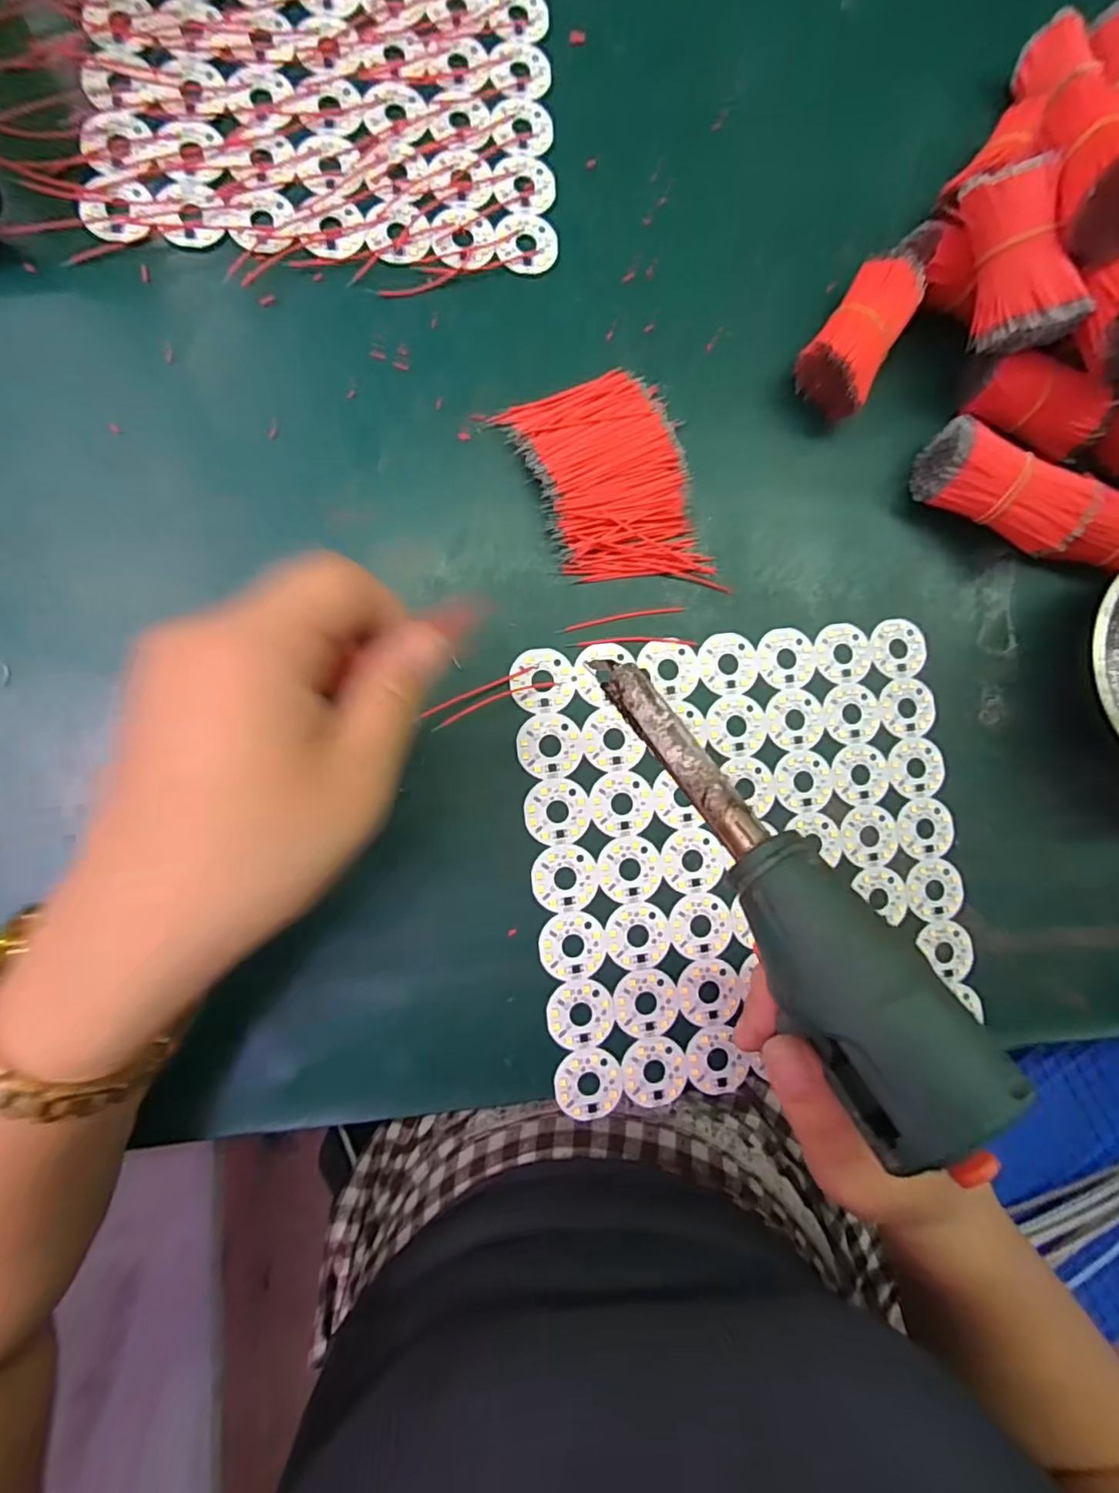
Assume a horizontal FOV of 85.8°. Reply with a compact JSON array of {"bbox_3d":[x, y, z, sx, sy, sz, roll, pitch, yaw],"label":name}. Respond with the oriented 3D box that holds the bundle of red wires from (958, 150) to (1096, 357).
[{"bbox_3d":[0.211,-0.223,0.276,0.031,0.034,0.075,-24,102,-9],"label":"bundle of red wires"}]

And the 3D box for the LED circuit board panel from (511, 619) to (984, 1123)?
[{"bbox_3d":[0.094,0.049,0.291,0.212,0.004,0.208,-7,86,-9],"label":"LED circuit board panel"}]

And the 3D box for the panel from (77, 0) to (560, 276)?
[{"bbox_3d":[-0.111,-0.336,0.290,0.212,0.004,0.209,-2,86,-8],"label":"panel"}]

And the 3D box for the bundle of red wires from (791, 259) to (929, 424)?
[{"bbox_3d":[0.148,-0.203,0.294,0.035,0.028,0.070,30,95,-5],"label":"bundle of red wires"}]

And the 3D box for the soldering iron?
[{"bbox_3d":[0.064,0.037,0.193,0.035,0.027,0.171,-26,60,-9],"label":"soldering iron"}]

